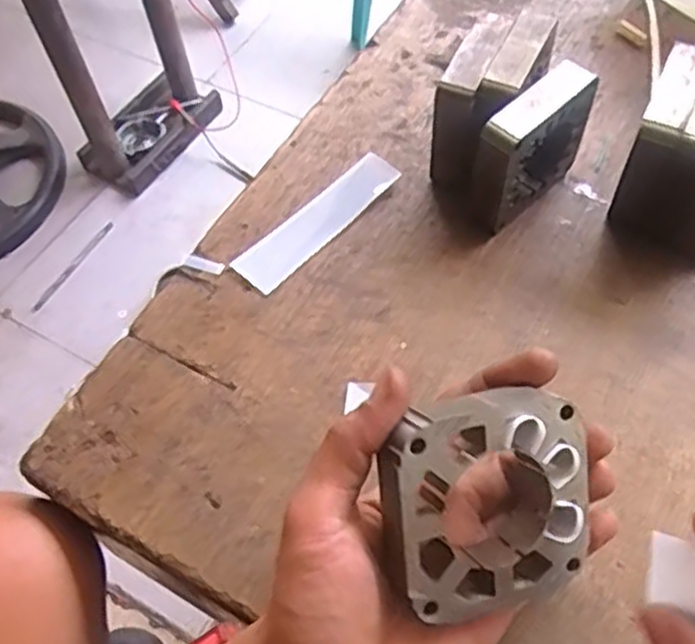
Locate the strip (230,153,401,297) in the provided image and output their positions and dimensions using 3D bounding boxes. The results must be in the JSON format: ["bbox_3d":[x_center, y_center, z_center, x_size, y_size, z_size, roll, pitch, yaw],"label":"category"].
[{"bbox_3d":[-0.016,-0.061,0.441,0.031,0.004,0.115,39,68,23],"label":"strip"}]

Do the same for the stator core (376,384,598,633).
[{"bbox_3d":[0.052,0.069,0.287,0.080,0.018,0.084,-4,99,-19],"label":"stator core"}]

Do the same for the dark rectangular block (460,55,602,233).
[{"bbox_3d":[0.100,-0.093,0.409,0.074,0.074,0.023,-38,64,-19],"label":"dark rectangular block"}]

